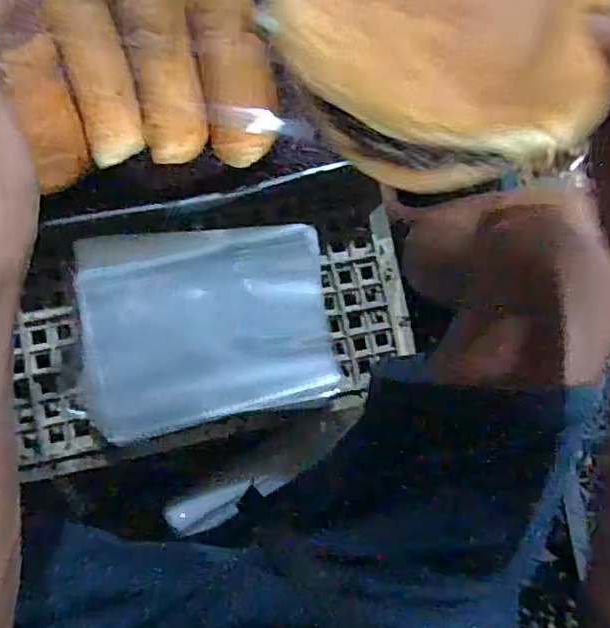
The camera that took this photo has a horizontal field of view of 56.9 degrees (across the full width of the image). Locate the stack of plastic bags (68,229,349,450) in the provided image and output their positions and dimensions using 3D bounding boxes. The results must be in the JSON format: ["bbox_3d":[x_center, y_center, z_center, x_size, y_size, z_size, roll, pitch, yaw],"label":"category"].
[{"bbox_3d":[-0.086,0.010,0.504,0.210,0.036,0.167,-8,86,-8],"label":"stack of plastic bags"}]

